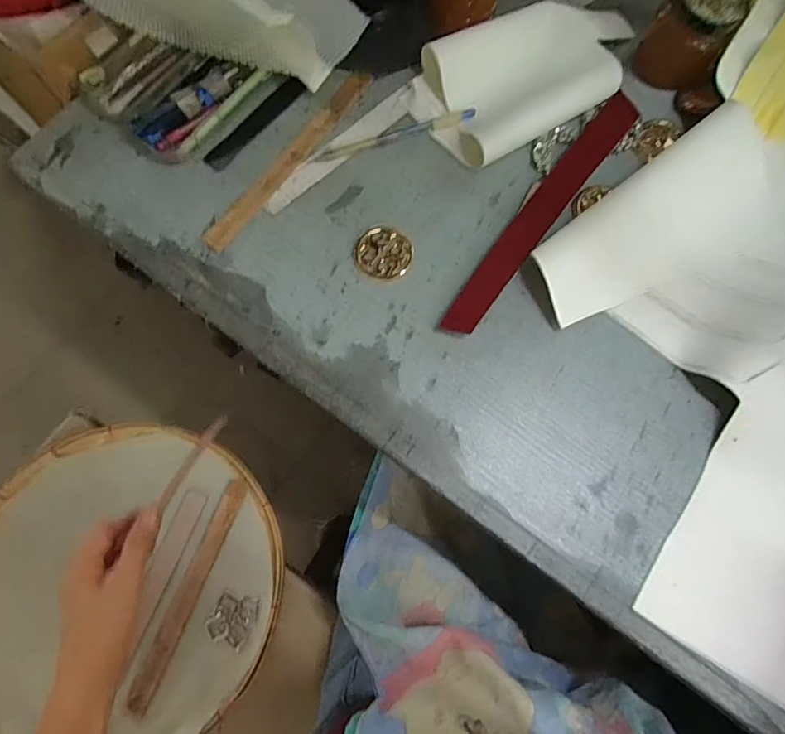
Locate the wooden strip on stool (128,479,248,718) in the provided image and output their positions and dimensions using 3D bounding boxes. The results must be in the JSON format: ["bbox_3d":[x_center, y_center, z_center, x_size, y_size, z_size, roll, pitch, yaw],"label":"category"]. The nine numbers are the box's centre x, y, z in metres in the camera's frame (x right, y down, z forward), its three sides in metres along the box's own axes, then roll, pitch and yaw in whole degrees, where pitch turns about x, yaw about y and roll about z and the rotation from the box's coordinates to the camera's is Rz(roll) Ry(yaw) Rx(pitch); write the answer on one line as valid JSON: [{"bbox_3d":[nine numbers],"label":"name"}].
[{"bbox_3d":[-0.219,0.241,0.536,0.024,0.010,0.243,22,75,1],"label":"wooden strip on stool"}]

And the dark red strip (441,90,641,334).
[{"bbox_3d":[0.122,-0.128,0.393,0.029,0.007,0.249,34,78,21],"label":"dark red strip"}]

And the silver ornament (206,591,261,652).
[{"bbox_3d":[-0.172,0.271,0.534,0.046,0.007,0.053,26,76,6],"label":"silver ornament"}]

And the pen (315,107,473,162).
[{"bbox_3d":[0.002,-0.198,0.422,0.137,0.005,0.012,-17,76,-5],"label":"pen"}]

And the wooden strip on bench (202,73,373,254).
[{"bbox_3d":[-0.087,-0.179,0.421,0.023,0.007,0.205,35,77,8],"label":"wooden strip on bench"}]

